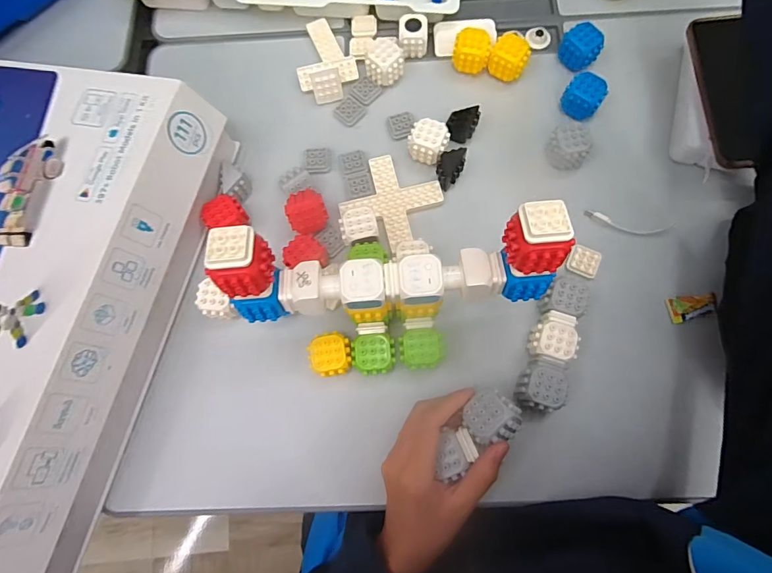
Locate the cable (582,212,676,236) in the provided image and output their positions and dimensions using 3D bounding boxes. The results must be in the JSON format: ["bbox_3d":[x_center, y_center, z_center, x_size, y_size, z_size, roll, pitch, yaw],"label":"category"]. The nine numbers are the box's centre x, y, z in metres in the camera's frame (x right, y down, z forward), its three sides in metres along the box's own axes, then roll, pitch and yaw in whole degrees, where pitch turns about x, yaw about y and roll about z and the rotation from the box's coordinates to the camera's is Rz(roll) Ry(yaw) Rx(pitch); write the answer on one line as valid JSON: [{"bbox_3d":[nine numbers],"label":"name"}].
[{"bbox_3d":[0.237,-0.061,0.413,0.084,0.008,0.016,11,76,4],"label":"cable"}]

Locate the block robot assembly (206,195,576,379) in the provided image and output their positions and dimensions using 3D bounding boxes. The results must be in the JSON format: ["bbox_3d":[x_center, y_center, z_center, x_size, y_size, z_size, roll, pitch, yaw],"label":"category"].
[{"bbox_3d":[0.005,0.018,0.319,0.209,0.163,0.080,-5,75,1],"label":"block robot assembly"}]

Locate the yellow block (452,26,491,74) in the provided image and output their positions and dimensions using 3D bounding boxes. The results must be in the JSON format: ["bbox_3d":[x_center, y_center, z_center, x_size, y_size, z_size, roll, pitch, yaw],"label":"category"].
[{"bbox_3d":[0.090,-0.247,0.451,0.037,0.037,0.032,12,76,6],"label":"yellow block"}]

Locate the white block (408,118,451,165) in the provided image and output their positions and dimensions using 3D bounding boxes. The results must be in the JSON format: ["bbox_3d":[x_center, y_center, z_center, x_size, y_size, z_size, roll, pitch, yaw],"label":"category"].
[{"bbox_3d":[0.043,-0.143,0.427,0.037,0.030,0.035,15,76,6],"label":"white block"}]

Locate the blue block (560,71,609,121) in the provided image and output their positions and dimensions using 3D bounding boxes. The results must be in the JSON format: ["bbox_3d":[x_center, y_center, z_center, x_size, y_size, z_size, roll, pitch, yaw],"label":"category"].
[{"bbox_3d":[0.199,-0.191,0.431,0.038,0.030,0.035,34,79,11],"label":"blue block"}]

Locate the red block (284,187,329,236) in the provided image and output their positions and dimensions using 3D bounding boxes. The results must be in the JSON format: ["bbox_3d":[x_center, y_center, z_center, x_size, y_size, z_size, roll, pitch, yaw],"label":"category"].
[{"bbox_3d":[-0.075,-0.070,0.411,0.036,0.032,0.040,-19,75,-3],"label":"red block"}]

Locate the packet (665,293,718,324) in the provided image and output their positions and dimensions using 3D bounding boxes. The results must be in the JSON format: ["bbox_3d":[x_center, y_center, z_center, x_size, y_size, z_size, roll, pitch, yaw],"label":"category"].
[{"bbox_3d":[0.280,0.018,0.389,0.041,0.010,0.023,-11,75,-1],"label":"packet"}]

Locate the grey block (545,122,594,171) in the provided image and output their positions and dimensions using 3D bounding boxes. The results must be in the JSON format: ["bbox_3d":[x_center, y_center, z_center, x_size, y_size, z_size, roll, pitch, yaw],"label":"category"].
[{"bbox_3d":[0.177,-0.134,0.420,0.038,0.033,0.036,-17,75,-2],"label":"grey block"}]

